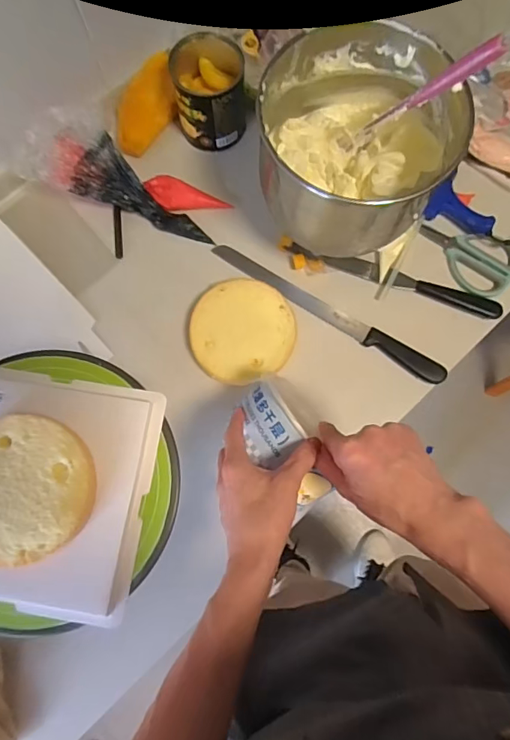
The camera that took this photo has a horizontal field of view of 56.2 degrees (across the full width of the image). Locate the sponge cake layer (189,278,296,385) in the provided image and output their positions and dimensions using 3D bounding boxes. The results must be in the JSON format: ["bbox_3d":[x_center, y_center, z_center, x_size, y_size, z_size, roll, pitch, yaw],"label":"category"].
[{"bbox_3d":[-0.018,-0.057,0.667,0.139,0.022,0.148,0,78,0],"label":"sponge cake layer"}]

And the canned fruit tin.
[{"bbox_3d":[-0.066,-0.395,0.693,0.094,0.102,0.111,-8,78,-1],"label":"canned fruit tin"}]

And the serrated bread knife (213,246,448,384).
[{"bbox_3d":[0.102,-0.083,0.676,0.363,0.010,0.032,31,80,6],"label":"serrated bread knife"}]

